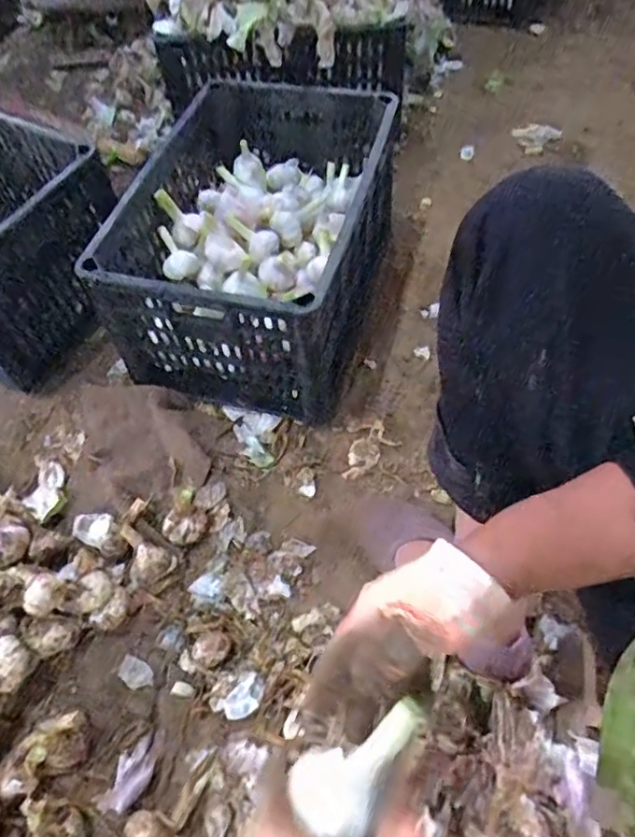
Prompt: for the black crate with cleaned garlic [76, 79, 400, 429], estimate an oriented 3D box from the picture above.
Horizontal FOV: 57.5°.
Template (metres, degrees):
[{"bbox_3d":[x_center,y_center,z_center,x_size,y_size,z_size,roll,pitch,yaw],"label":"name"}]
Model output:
[{"bbox_3d":[-0.074,-0.257,0.838,0.309,0.230,0.439,13,60,12],"label":"black crate with cleaned garlic"}]

